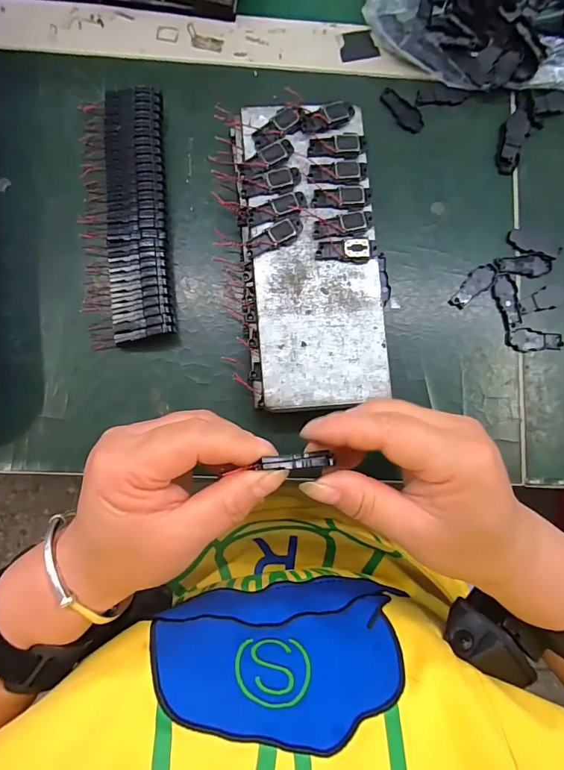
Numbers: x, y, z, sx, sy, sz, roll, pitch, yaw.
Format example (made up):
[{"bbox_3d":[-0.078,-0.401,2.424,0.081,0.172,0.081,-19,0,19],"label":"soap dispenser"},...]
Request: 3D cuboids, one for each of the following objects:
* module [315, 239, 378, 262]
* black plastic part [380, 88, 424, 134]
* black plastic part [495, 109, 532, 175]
[{"bbox_3d":[0.041,-0.084,0.262,0.038,0.004,0.014,-5,85,-4],"label":"module"},{"bbox_3d":[0.089,-0.202,0.305,0.017,0.004,0.040,-42,88,-6],"label":"black plastic part"},{"bbox_3d":[0.170,-0.181,0.306,0.020,0.007,0.050,20,84,-1],"label":"black plastic part"}]

